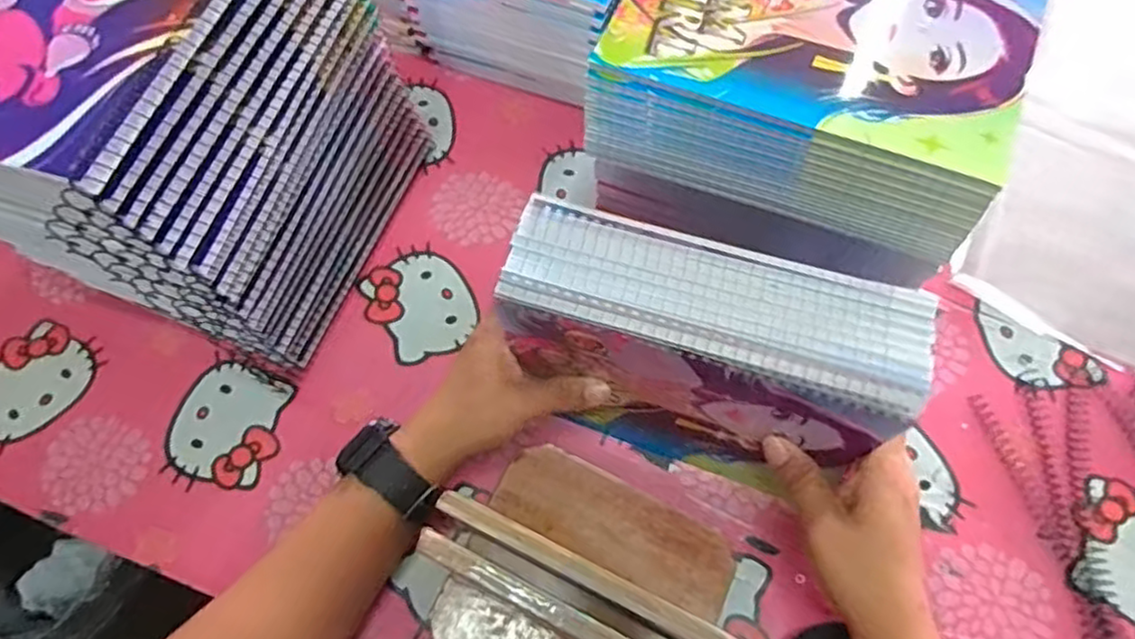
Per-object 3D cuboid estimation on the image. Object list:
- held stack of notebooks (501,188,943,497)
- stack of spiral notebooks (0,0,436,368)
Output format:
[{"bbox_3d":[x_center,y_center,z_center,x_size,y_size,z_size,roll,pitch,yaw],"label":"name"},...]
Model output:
[{"bbox_3d":[0.067,0.023,0.378,0.193,0.137,0.072,16,67,8],"label":"held stack of notebooks"},{"bbox_3d":[-0.212,-0.100,0.403,0.148,0.239,0.213,16,67,9],"label":"stack of spiral notebooks"}]

